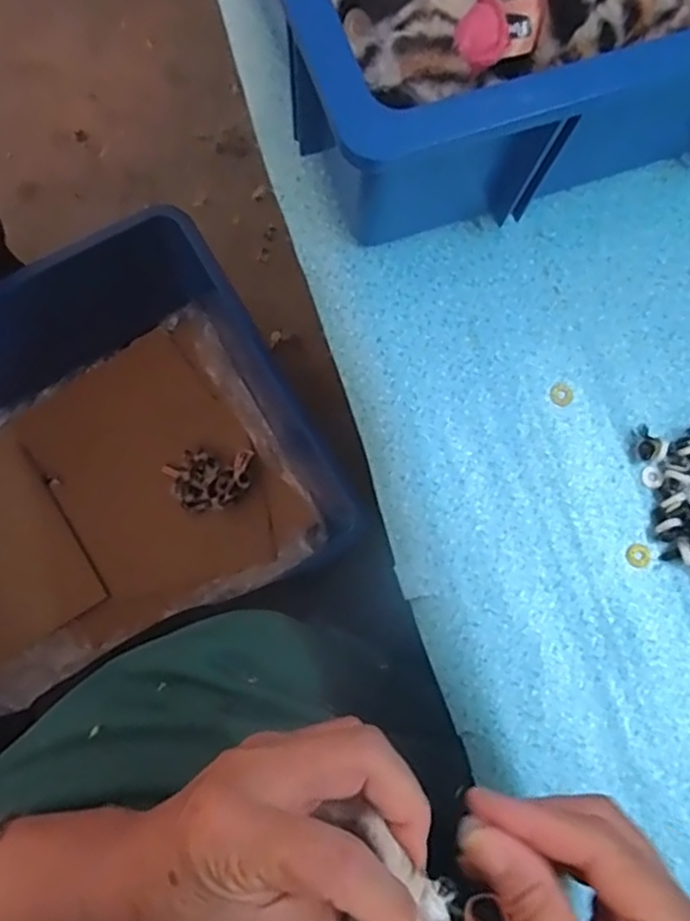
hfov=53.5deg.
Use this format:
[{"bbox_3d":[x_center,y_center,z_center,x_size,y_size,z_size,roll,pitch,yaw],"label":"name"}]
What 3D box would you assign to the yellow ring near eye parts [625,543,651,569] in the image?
[{"bbox_3d":[0.146,0.047,0.339,0.012,0.004,0.011,1,78,-5],"label":"yellow ring near eye parts"}]

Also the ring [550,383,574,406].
[{"bbox_3d":[0.112,-0.034,0.354,0.012,0.004,0.012,1,78,-5],"label":"ring"}]

